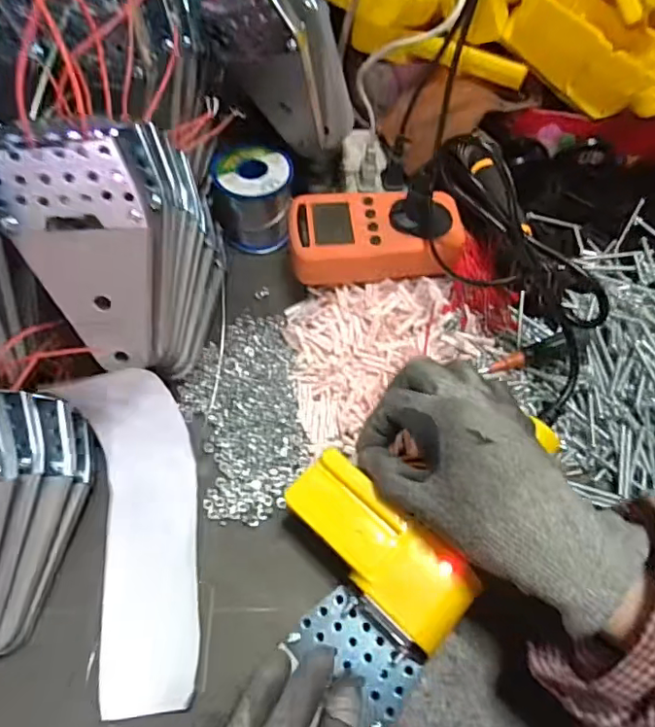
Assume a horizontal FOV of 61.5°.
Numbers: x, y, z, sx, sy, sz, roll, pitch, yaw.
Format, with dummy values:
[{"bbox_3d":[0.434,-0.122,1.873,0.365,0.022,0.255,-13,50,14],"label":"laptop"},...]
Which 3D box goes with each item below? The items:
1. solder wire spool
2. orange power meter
[{"bbox_3d":[-0.061,-0.139,0.471,0.061,0.062,0.065,1,59,-2],"label":"solder wire spool"},{"bbox_3d":[0.037,-0.093,0.424,0.130,0.040,0.074,0,59,-2],"label":"orange power meter"}]

